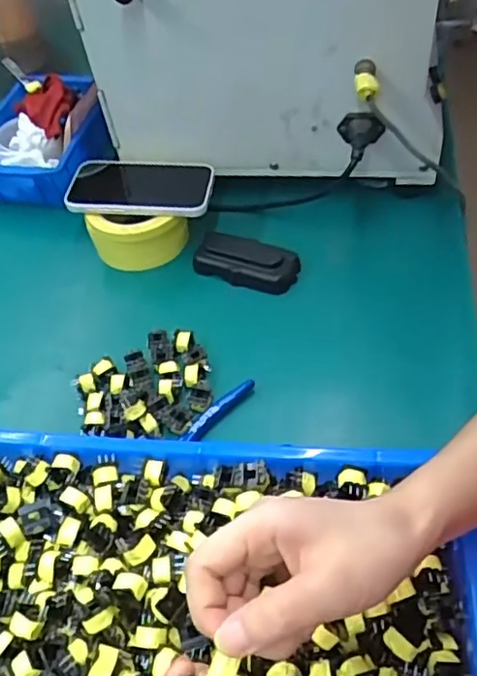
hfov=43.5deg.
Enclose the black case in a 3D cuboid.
[{"bbox_3d":[0.008,-0.079,0.619,0.104,0.033,0.046,17,55,18],"label":"black case"}]

